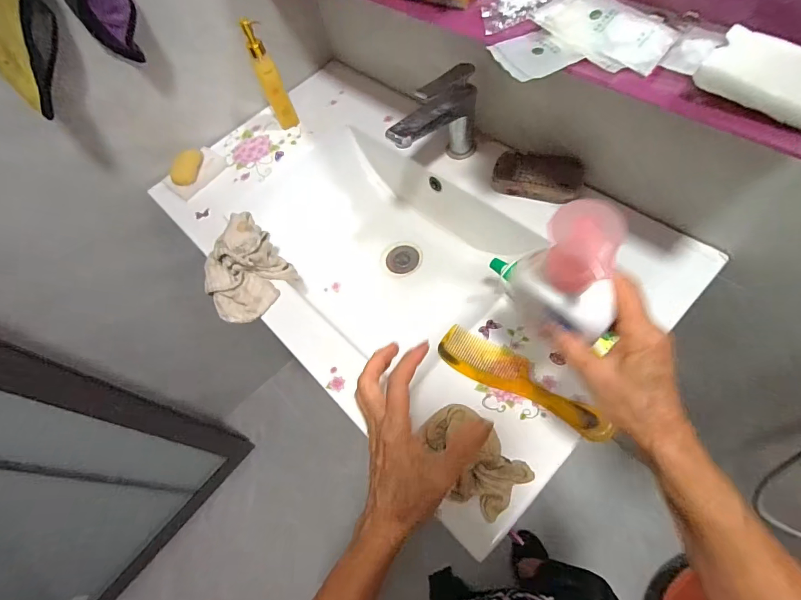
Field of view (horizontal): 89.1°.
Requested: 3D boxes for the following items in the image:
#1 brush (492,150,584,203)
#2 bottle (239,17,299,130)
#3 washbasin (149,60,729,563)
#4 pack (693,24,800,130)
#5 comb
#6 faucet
[{"bbox_3d":[0.193,-0.174,0.577,0.121,0.046,0.061,16,70,8],"label":"brush"},{"bbox_3d":[-0.220,-0.378,0.699,0.042,0.168,0.054,-20,69,-6],"label":"bottle"},{"bbox_3d":[-0.025,-0.090,0.667,0.413,0.172,0.758,-44,59,-14],"label":"washbasin"},{"bbox_3d":[0.281,-0.165,0.301,0.098,0.021,0.054,40,75,16],"label":"pack"},{"bbox_3d":[0.141,0.092,0.472,0.203,0.006,0.047,26,75,22],"label":"comb"},{"bbox_3d":[0.047,-0.250,0.608,0.151,0.127,0.056,-31,71,-10],"label":"faucet"}]

